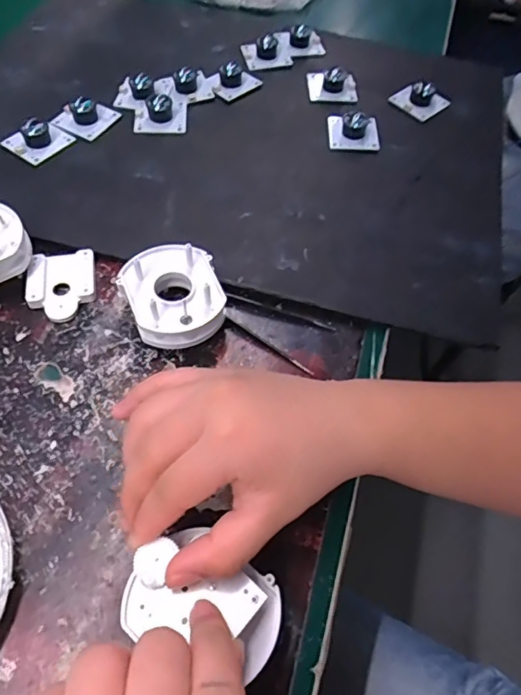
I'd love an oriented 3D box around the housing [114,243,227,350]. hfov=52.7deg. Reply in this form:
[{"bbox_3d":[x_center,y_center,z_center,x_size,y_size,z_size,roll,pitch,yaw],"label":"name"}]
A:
[{"bbox_3d":[-0.055,-0.031,0.338,0.060,0.032,0.062,-16,61,-14],"label":"housing"}]

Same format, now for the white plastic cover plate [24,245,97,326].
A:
[{"bbox_3d":[-0.136,-0.042,0.359,0.044,0.007,0.054,-7,59,-9],"label":"white plastic cover plate"}]

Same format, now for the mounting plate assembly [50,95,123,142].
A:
[{"bbox_3d":[-0.150,-0.200,0.446,0.045,0.018,0.041,20,59,8],"label":"mounting plate assembly"}]

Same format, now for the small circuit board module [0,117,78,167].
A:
[{"bbox_3d":[-0.181,-0.173,0.426,0.041,0.019,0.045,34,62,16],"label":"small circuit board module"}]

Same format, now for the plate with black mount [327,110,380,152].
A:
[{"bbox_3d":[0.082,-0.191,0.458,0.042,0.017,0.036,1,58,-4],"label":"plate with black mount"}]

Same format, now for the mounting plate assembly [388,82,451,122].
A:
[{"bbox_3d":[0.151,-0.237,0.493,0.042,0.017,0.040,-38,68,-24],"label":"mounting plate assembly"}]

